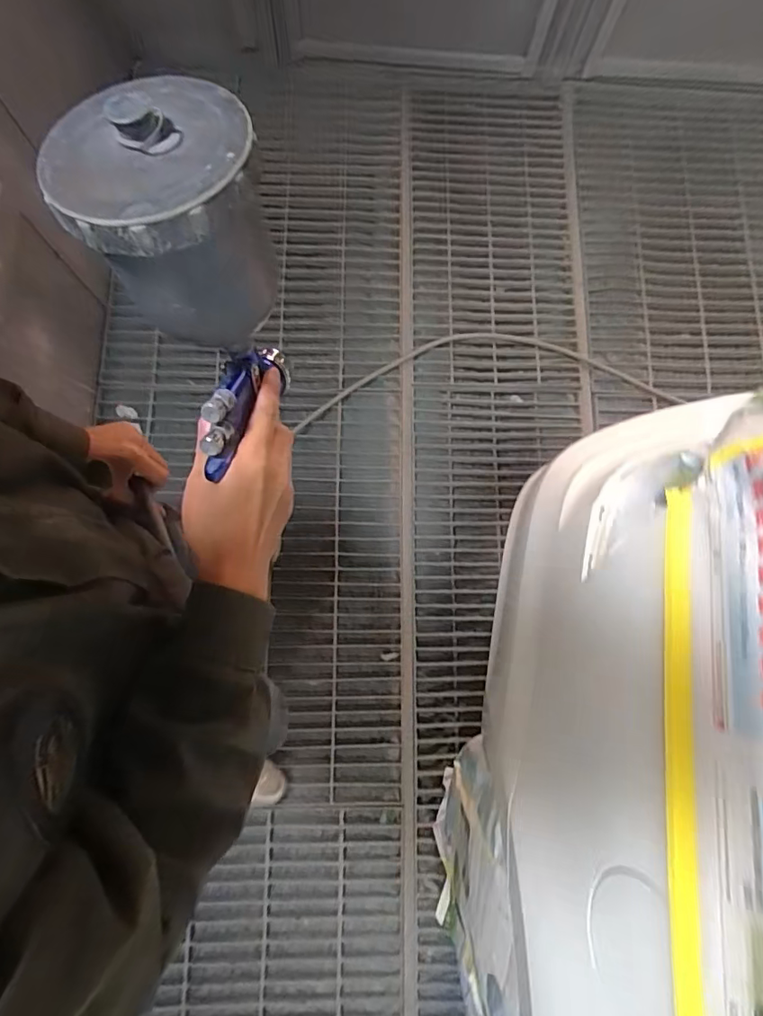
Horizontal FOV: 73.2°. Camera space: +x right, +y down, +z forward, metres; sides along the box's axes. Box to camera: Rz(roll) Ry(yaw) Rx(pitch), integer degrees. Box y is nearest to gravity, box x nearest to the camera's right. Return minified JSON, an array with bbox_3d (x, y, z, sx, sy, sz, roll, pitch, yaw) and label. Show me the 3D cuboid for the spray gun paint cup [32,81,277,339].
[{"bbox_3d":[-0.110,-0.153,0.275,0.094,0.100,0.089,-12,80,-4],"label":"spray gun paint cup"}]

